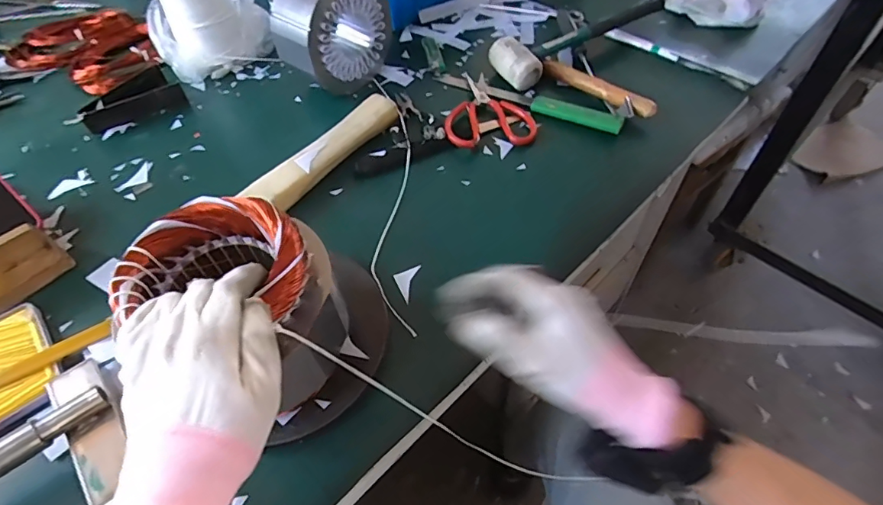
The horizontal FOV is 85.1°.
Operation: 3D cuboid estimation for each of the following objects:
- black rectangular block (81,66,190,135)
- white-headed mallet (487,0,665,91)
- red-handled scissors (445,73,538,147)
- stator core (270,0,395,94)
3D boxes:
[{"bbox_3d":[-0.433,-0.217,0.677,0.126,0.027,0.078,-28,57,-18],"label":"black rectangular block"},{"bbox_3d":[0.197,-0.309,0.695,0.261,0.055,0.072,-25,56,-15],"label":"white-headed mallet"},{"bbox_3d":[0.063,-0.194,0.641,0.114,0.011,0.150,-2,53,1],"label":"red-handled scissors"},{"bbox_3d":[-0.144,-0.301,0.645,0.077,0.149,0.153,31,60,23],"label":"stator core"}]

